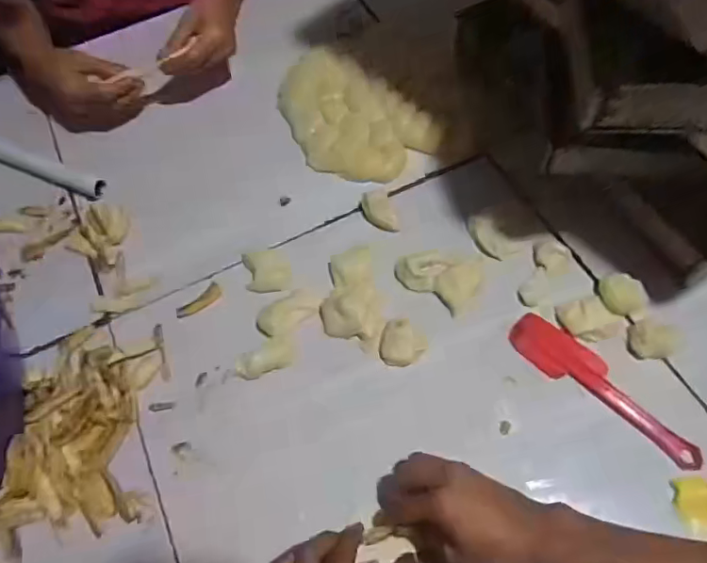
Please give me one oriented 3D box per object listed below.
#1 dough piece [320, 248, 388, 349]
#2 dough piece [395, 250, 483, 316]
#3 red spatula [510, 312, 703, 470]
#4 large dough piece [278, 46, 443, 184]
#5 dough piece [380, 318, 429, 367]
[{"bbox_3d":[-0.003,0.018,0.564,0.063,0.016,0.112,-9,60,0],"label":"dough piece"},{"bbox_3d":[0.095,-0.011,0.576,0.084,0.014,0.064,31,67,20],"label":"dough piece"},{"bbox_3d":[0.244,0.102,0.515,0.045,0.010,0.199,-42,65,-17],"label":"red spatula"},{"bbox_3d":[-0.016,-0.221,0.701,0.146,0.027,0.241,-39,64,-16],"label":"large dough piece"},{"bbox_3d":[0.052,0.063,0.539,0.047,0.020,0.043,6,61,8],"label":"dough piece"}]

